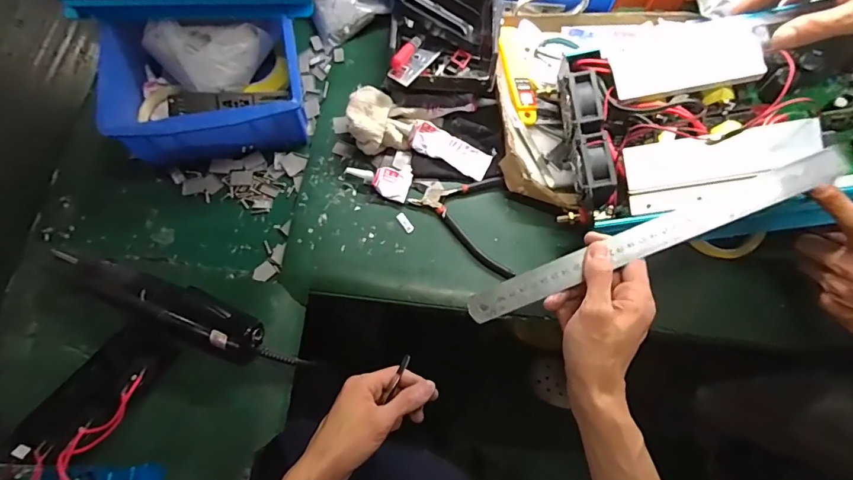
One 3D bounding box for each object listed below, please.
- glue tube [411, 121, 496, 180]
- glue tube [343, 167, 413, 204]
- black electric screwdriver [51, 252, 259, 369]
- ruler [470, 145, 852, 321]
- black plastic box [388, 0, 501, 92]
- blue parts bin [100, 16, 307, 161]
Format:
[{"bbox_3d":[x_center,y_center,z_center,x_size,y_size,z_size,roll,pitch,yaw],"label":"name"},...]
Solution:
[{"bbox_3d":[0.028,-0.106,0.530,0.097,0.025,0.039,26,72,7],"label":"glue tube"},{"bbox_3d":[-0.054,-0.071,0.516,0.072,0.018,0.037,16,71,4],"label":"glue tube"},{"bbox_3d":[-0.258,0.065,0.453,0.206,0.054,0.048,23,72,6],"label":"black electric screwdriver"},{"bbox_3d":[0.186,0.002,0.390,0.313,0.008,0.029,-23,73,6],"label":"ruler"},{"bbox_3d":[0.023,-0.237,0.533,0.121,0.071,0.146,4,70,-1],"label":"black plastic box"},{"bbox_3d":[-0.244,-0.173,0.515,0.201,0.082,0.149,-11,72,-5],"label":"blue parts bin"}]

